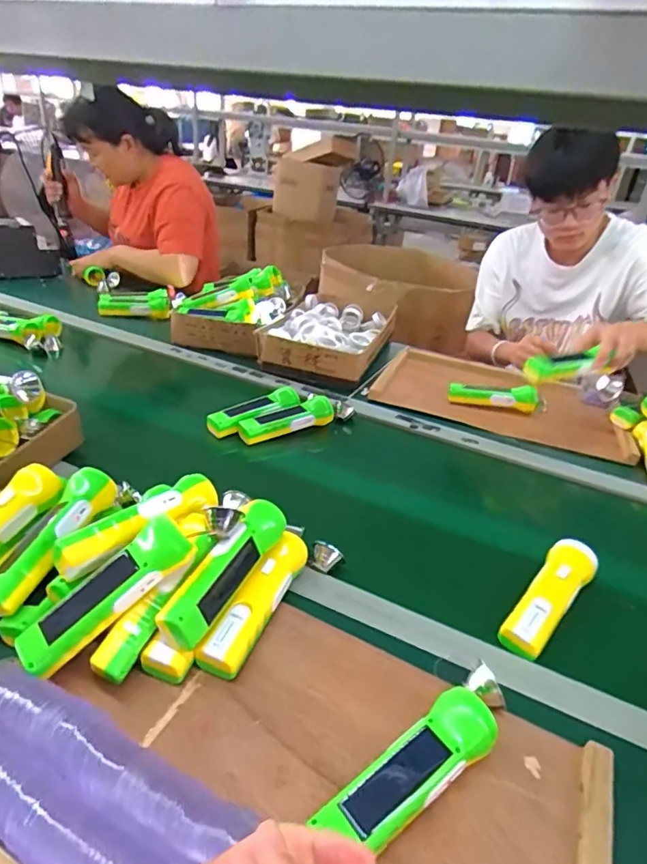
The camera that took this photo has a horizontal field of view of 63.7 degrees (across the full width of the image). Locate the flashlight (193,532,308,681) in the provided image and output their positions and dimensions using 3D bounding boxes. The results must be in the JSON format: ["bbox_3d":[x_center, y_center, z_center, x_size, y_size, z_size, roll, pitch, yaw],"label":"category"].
[{"bbox_3d":[-0.065,0.170,0.529,0.038,0.055,0.164,15,30,17],"label":"flashlight"}]

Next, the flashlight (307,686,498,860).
[{"bbox_3d":[0.072,0.260,0.397,0.160,0.043,0.048,-19,37,-36],"label":"flashlight"}]

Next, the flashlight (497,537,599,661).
[{"bbox_3d":[0.254,0.180,0.579,0.047,0.047,0.162,27,36,34],"label":"flashlight"}]

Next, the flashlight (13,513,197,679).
[{"bbox_3d":[-0.192,0.143,0.466,0.158,0.039,0.045,-40,48,-17],"label":"flashlight"}]

